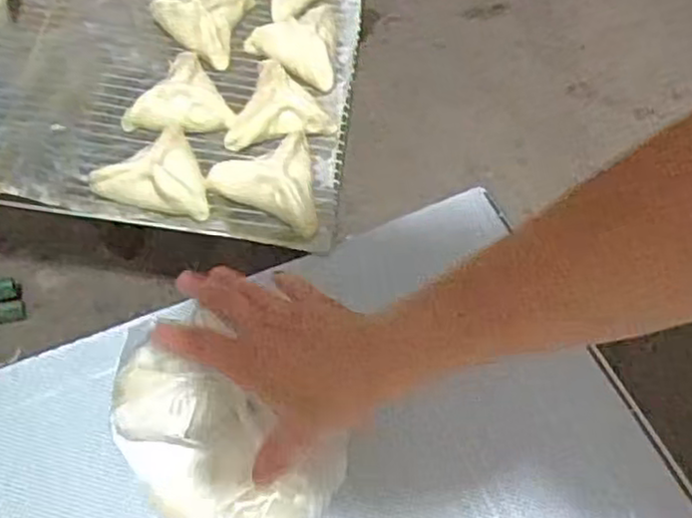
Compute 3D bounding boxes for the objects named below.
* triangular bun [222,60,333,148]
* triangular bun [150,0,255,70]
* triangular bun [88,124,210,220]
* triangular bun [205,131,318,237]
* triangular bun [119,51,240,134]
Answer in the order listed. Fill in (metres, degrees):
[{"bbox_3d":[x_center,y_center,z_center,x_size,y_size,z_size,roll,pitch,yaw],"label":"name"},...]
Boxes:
[{"bbox_3d":[-0.072,-0.157,0.740,0.110,0.039,0.081,-11,62,-13],"label":"triangular bun"},{"bbox_3d":[-0.161,-0.260,0.792,0.097,0.036,0.102,13,59,0],"label":"triangular bun"},{"bbox_3d":[-0.171,-0.064,0.666,0.093,0.053,0.083,-27,67,-21],"label":"triangular bun"},{"bbox_3d":[-0.076,-0.070,0.682,0.096,0.047,0.105,-6,61,-11],"label":"triangular bun"},{"bbox_3d":[-0.166,-0.147,0.719,0.089,0.050,0.077,-31,68,-23],"label":"triangular bun"}]

